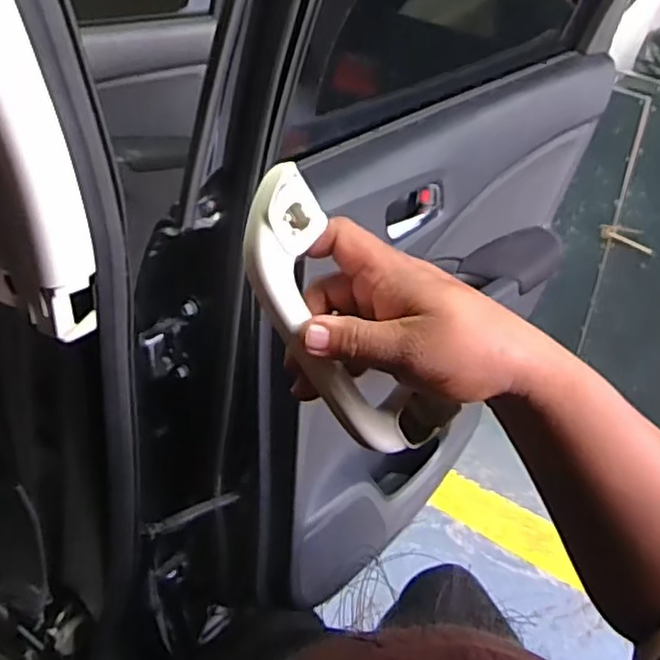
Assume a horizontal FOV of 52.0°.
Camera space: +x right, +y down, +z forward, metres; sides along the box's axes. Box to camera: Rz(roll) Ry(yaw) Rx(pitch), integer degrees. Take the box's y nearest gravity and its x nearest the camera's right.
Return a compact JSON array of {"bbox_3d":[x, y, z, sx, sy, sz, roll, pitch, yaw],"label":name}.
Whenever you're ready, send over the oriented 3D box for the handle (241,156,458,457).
[{"bbox_3d":[0.008,0.005,0.405,0.030,0.203,0.068,4,46,50],"label":"handle"}]

